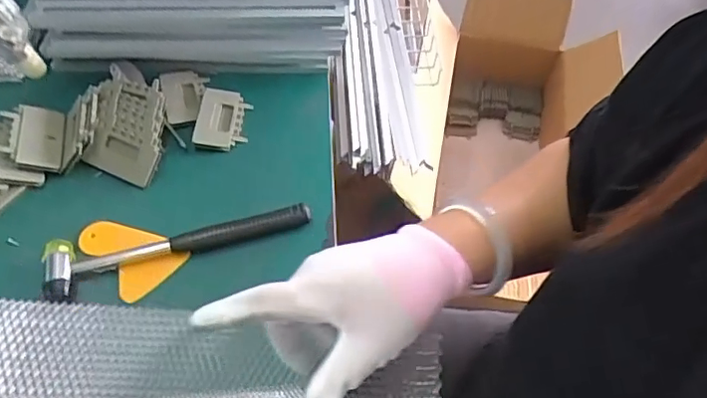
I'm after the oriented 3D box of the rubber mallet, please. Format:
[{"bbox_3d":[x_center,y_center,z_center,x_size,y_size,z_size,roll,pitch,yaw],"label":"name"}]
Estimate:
[{"bbox_3d":[-0.160,0.040,0.526,0.240,0.021,0.056,-15,55,-11],"label":"rubber mallet"}]

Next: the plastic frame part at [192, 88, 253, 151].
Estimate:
[{"bbox_3d":[-0.148,-0.090,0.635,0.055,0.014,0.085,13,53,-17],"label":"plastic frame part"}]

